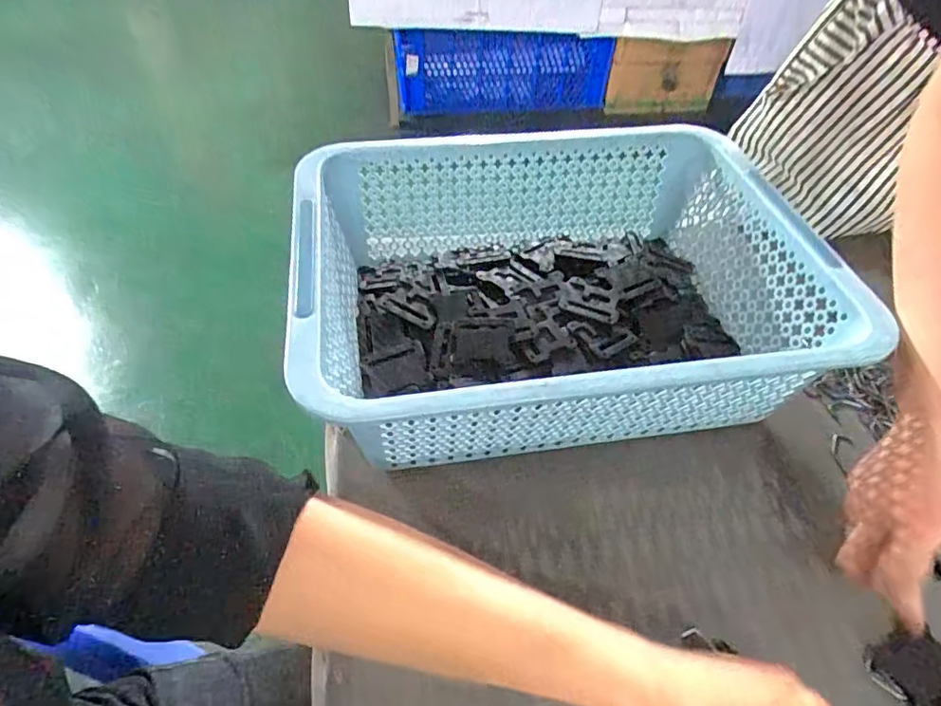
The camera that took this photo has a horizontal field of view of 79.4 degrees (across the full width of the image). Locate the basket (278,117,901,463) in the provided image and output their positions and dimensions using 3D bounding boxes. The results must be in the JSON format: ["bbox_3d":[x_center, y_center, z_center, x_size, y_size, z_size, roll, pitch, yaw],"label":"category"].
[{"bbox_3d":[0.064,-0.058,0.460,0.377,0.111,0.286,-9,50,-10],"label":"basket"}]

